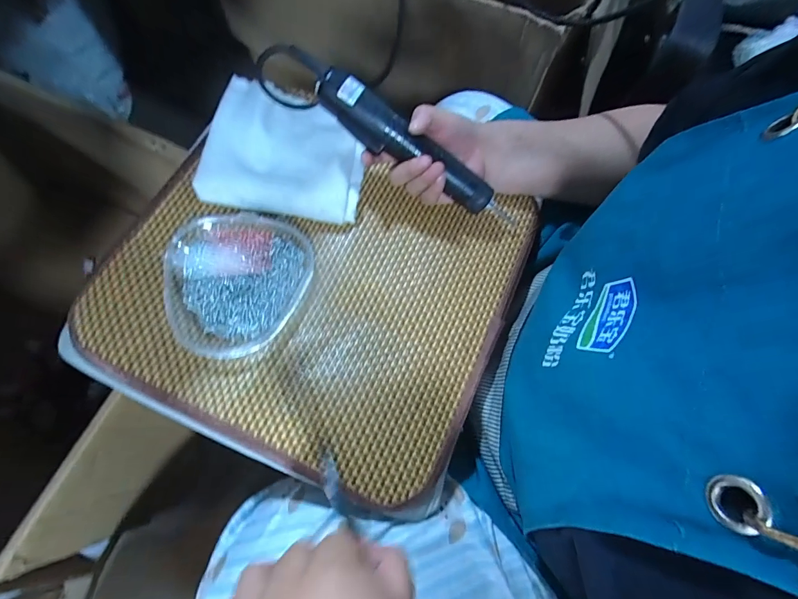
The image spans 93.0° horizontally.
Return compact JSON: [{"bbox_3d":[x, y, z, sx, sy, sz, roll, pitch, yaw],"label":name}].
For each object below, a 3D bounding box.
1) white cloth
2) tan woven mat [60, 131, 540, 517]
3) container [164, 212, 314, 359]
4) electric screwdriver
[{"bbox_3d":[-0.121,-0.159,0.409,0.164,0.028,0.133,10,87,-4],"label":"white cloth"},{"bbox_3d":[-0.089,-0.019,0.388,0.385,0.027,0.329,21,73,5],"label":"tan woven mat"},{"bbox_3d":[-0.160,-0.017,0.383,0.137,0.021,0.146,-7,73,-4],"label":"container"},{"bbox_3d":[0.024,-0.145,0.380,0.229,0.027,0.036,29,73,-16],"label":"electric screwdriver"}]

